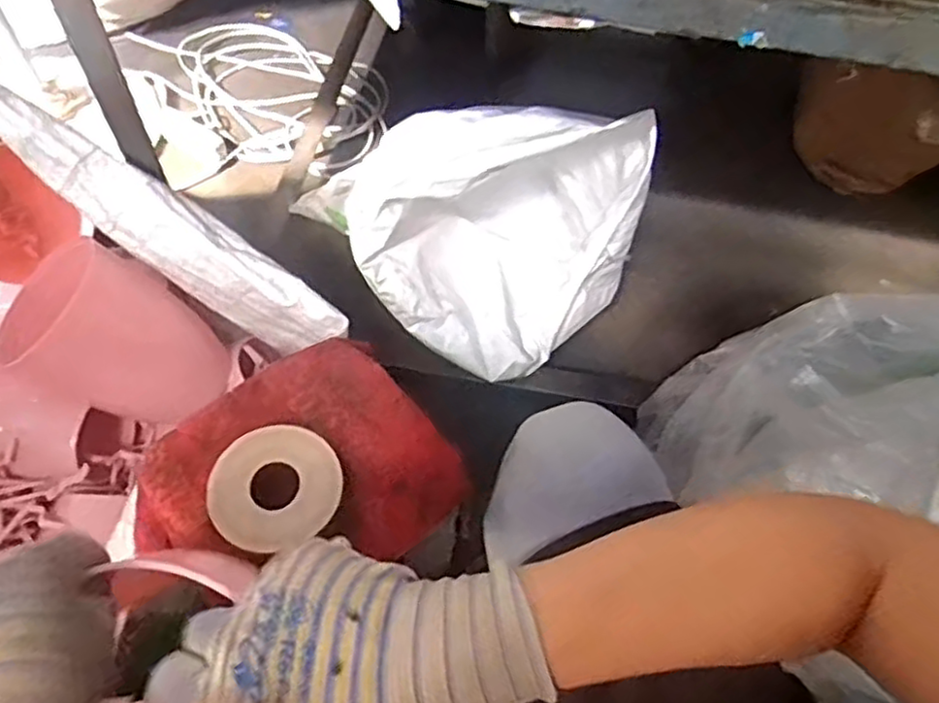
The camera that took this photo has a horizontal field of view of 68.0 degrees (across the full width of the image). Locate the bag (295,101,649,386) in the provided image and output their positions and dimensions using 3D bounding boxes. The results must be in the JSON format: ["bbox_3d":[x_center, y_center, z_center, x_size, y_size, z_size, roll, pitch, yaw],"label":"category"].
[{"bbox_3d":[0.047,-0.174,0.946,0.309,0.388,0.440,37,64,16],"label":"bag"}]

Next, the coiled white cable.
[{"bbox_3d":[-0.410,-0.489,1.315,0.525,0.057,0.308,17,61,5],"label":"coiled white cable"}]

